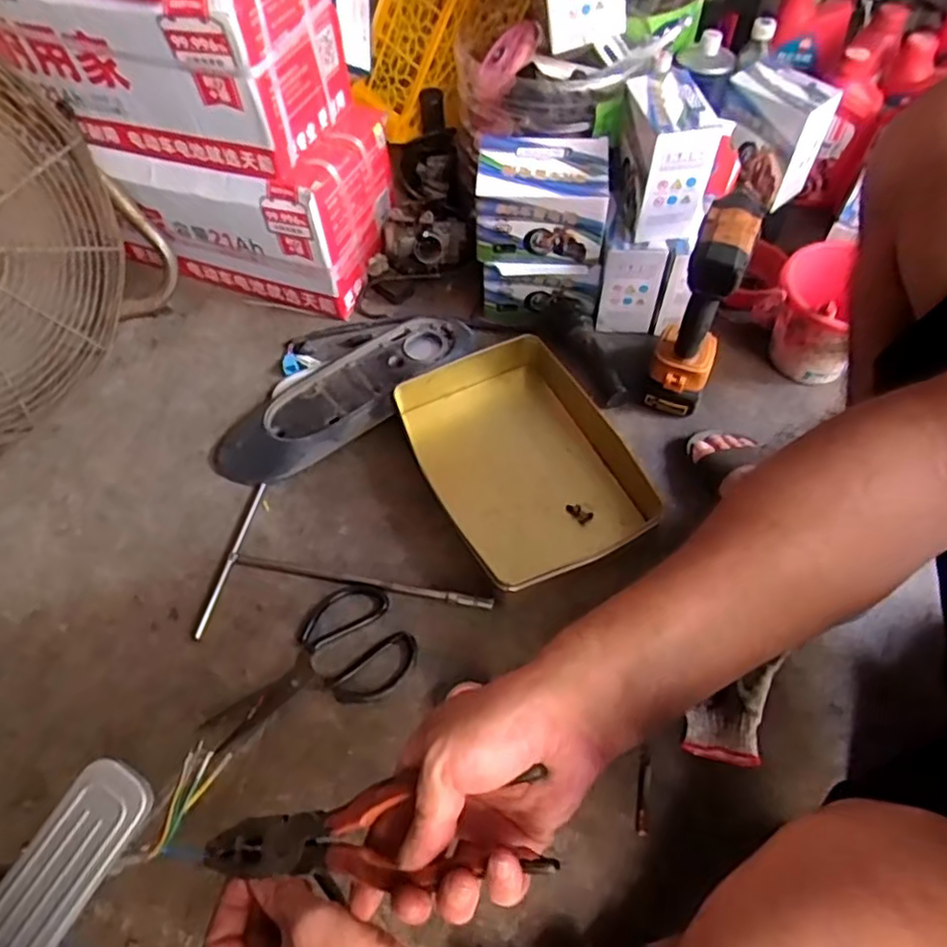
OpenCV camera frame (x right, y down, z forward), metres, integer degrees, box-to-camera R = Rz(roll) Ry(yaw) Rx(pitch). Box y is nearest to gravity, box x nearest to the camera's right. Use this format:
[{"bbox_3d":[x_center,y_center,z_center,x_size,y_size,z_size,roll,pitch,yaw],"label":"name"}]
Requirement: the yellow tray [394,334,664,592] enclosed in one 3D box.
[{"bbox_3d":[0.055,-0.024,0.777,0.220,0.051,0.309,-25,59,-14],"label":"yellow tray"}]

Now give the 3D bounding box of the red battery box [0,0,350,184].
[{"bbox_3d":[-0.381,-0.530,0.808,0.390,0.193,0.198,15,58,12],"label":"red battery box"}]

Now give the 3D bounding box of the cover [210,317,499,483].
[{"bbox_3d":[-0.164,-0.121,0.861,0.380,0.048,0.177,-30,60,-16],"label":"cover"}]

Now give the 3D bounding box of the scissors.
[{"bbox_3d":[-0.167,0.197,0.671,0.205,0.012,0.120,-29,60,-16],"label":"scissors"}]

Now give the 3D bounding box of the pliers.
[{"bbox_3d":[-0.056,0.180,0.335,0.195,0.012,0.045,-14,54,21],"label":"pliers"}]

